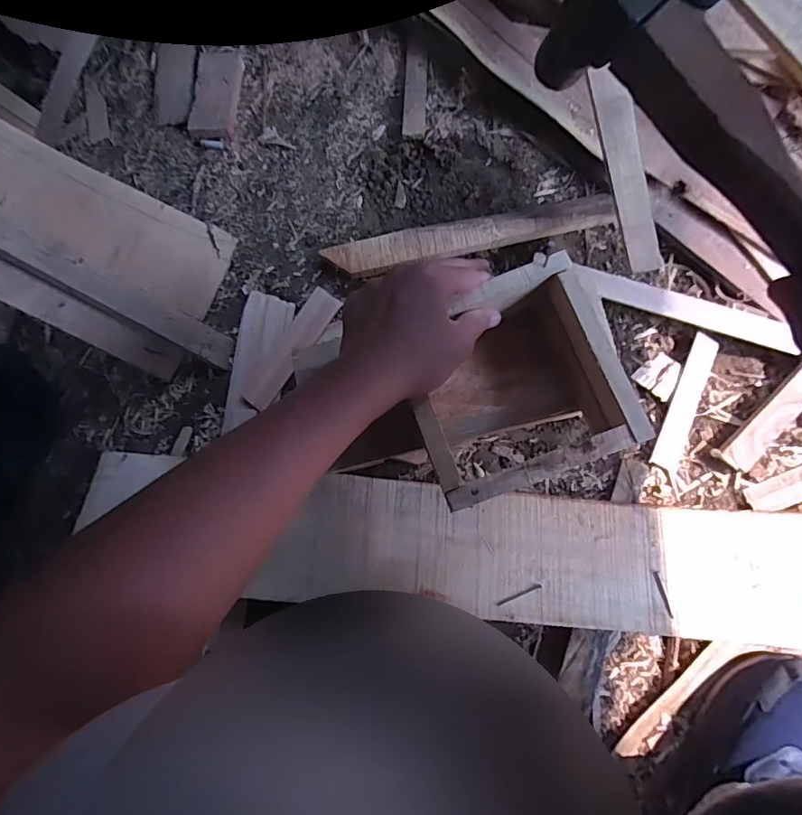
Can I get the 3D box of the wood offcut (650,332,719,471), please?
[{"bbox_3d":[0.301,-0.006,0.536,0.031,0.009,0.146,20,80,11],"label":"wood offcut"}]

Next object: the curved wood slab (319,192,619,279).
[{"bbox_3d":[0.076,-0.190,0.563,0.309,0.028,0.041,-12,76,4],"label":"curved wood slab"}]

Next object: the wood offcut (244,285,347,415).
[{"bbox_3d":[-0.121,-0.066,0.567,0.034,0.007,0.149,32,83,13],"label":"wood offcut"}]

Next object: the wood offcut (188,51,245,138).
[{"bbox_3d":[-0.230,-0.390,0.630,0.054,0.019,0.113,4,78,8],"label":"wood offcut"}]

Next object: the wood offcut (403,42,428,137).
[{"bbox_3d":[0.017,-0.375,0.602,0.026,0.008,0.120,1,77,7],"label":"wood offcut"}]

